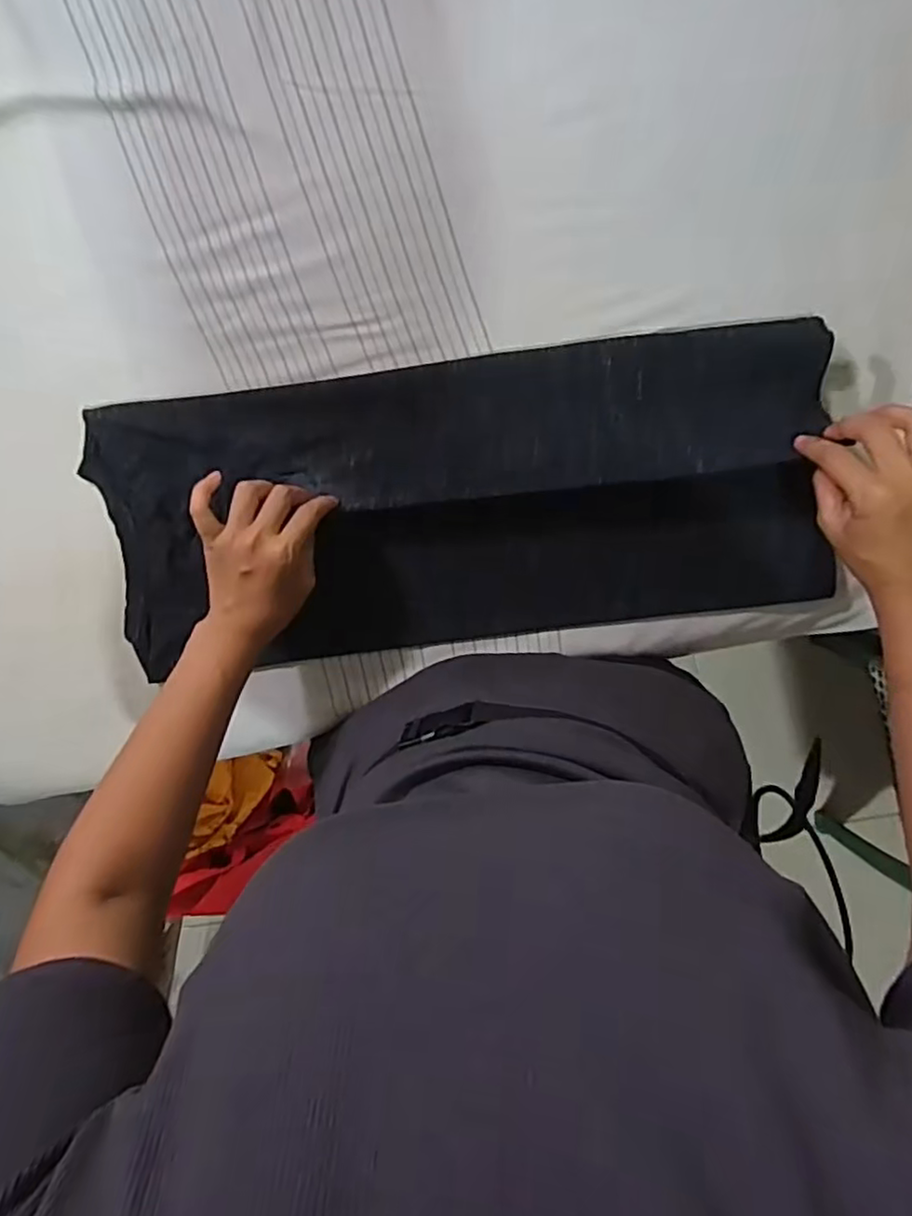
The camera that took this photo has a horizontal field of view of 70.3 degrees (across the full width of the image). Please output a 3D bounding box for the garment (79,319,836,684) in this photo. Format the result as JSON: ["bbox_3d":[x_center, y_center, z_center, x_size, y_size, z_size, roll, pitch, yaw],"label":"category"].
[{"bbox_3d":[-0.003,-0.086,0.576,0.613,0.053,0.242,-6,108,4],"label":"garment"}]

